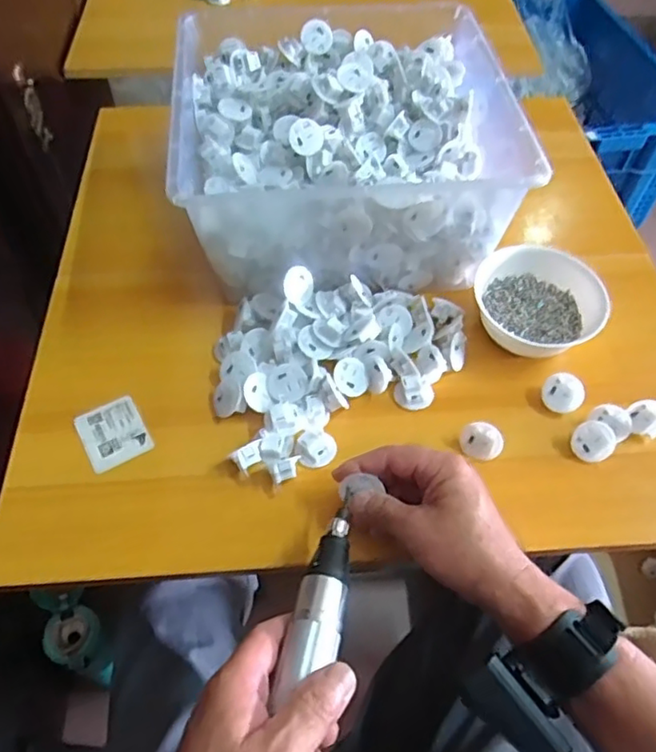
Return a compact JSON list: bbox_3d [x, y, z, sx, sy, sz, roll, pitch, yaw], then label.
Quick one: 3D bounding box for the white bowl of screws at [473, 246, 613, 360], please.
[{"bbox_3d":[0.190,-0.067,0.557,0.117,0.045,0.104,25,58,14],"label":"white bowl of screws"}]

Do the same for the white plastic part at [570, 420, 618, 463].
[{"bbox_3d":[0.218,0.054,0.502,0.033,0.012,0.033,33,98,7],"label":"white plastic part"}]

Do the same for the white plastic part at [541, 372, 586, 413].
[{"bbox_3d":[0.204,0.015,0.529,0.033,0.016,0.034,24,94,29],"label":"white plastic part"}]

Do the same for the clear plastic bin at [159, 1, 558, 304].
[{"bbox_3d":[0.014,-0.225,0.609,0.303,0.144,0.295,-3,55,-5],"label":"clear plastic bin"}]

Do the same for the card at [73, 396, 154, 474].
[{"bbox_3d":[-0.179,0.047,0.511,0.051,0.004,0.062,-25,60,-18],"label":"card"}]

